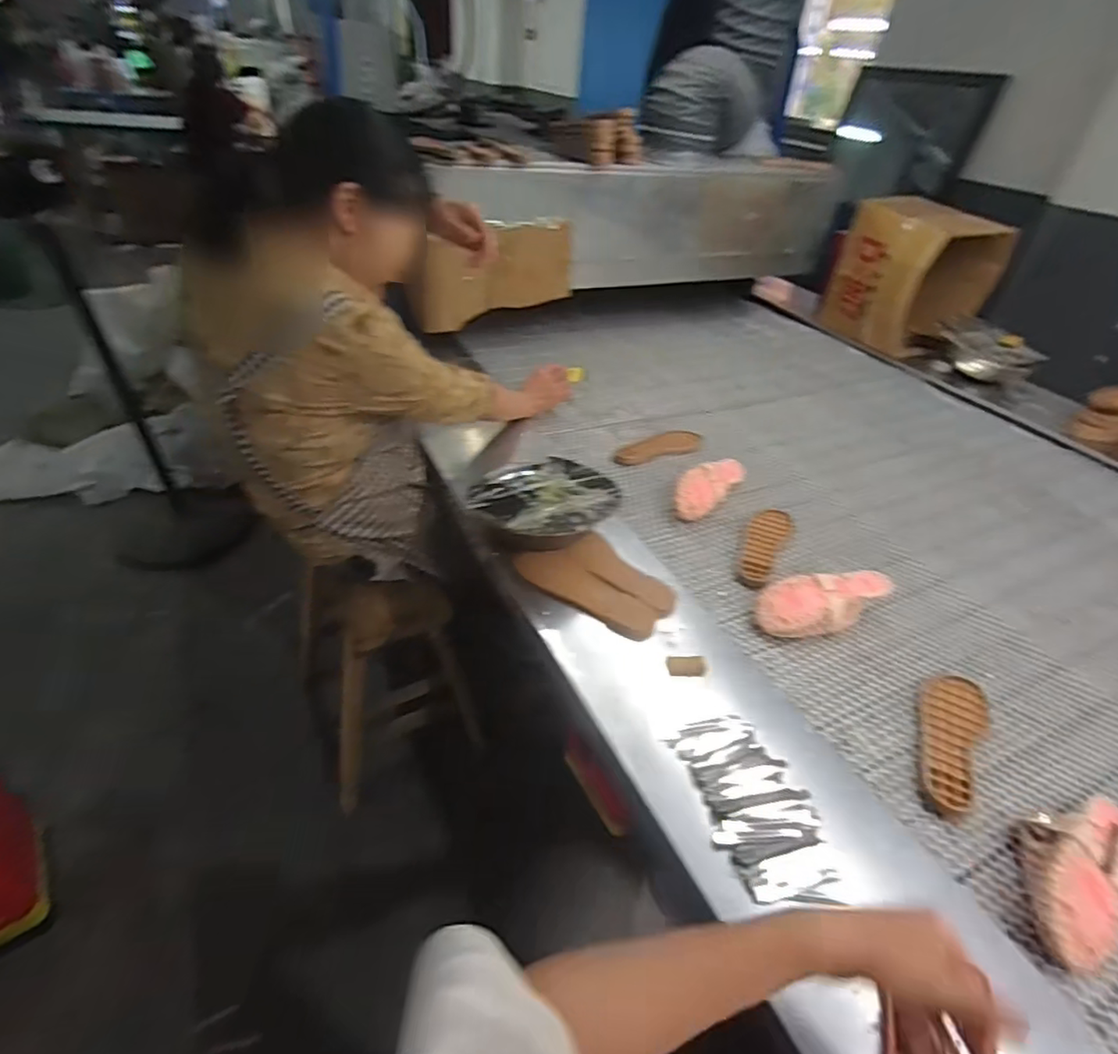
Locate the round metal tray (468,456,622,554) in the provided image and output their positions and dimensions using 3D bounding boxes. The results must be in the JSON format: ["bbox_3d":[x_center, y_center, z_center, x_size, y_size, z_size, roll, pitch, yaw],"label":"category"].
[{"bbox_3d":[-0.030,-0.039,0.932,0.229,0.061,0.207,-28,51,-35],"label":"round metal tray"}]

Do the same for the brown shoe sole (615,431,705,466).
[{"bbox_3d":[0.212,-0.170,1.262,0.223,0.019,0.066,-17,45,-24],"label":"brown shoe sole"}]

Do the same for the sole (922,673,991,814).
[{"bbox_3d":[0.502,0.267,0.754,0.082,0.015,0.216,25,44,22],"label":"sole"}]

